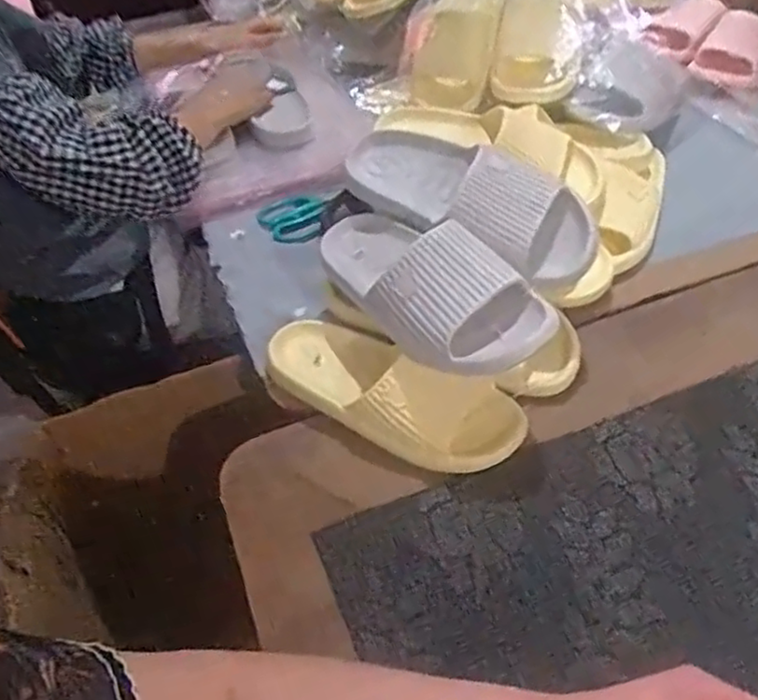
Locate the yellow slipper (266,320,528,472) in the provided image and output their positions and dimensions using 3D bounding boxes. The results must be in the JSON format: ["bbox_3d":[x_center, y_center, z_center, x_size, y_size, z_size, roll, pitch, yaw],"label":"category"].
[{"bbox_3d":[0.003,0.027,0.642,0.259,0.065,0.099,23,52,24],"label":"yellow slipper"}]

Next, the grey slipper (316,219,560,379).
[{"bbox_3d":[0.028,-0.065,0.616,0.097,0.089,0.255,-34,53,-25],"label":"grey slipper"}]

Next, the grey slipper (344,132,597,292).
[{"bbox_3d":[0.073,-0.149,0.678,0.113,0.083,0.257,-28,50,-21],"label":"grey slipper"}]

